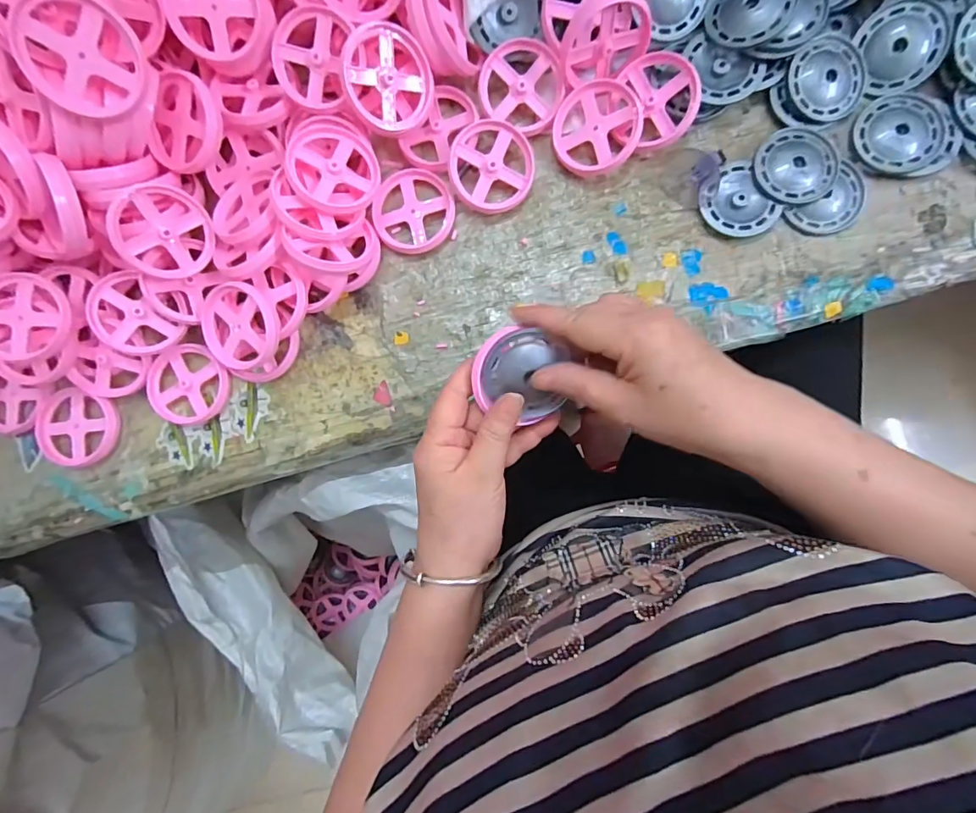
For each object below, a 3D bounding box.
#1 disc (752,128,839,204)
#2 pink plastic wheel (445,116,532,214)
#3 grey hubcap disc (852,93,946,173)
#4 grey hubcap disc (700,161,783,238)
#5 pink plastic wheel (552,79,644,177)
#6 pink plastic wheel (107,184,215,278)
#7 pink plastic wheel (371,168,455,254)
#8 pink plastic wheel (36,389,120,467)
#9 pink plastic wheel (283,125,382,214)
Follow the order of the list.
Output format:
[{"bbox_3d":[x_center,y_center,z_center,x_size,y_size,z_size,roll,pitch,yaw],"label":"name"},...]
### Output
[{"bbox_3d":[0.223,-0.174,0.342,0.056,0.008,0.054,0,88,5],"label":"disc"},{"bbox_3d":[0.003,-0.181,0.359,0.062,0.015,0.065,0,88,5],"label":"pink plastic wheel"},{"bbox_3d":[0.293,-0.194,0.338,0.053,0.009,0.055,0,88,5],"label":"grey hubcap disc"},{"bbox_3d":[0.182,-0.149,0.346,0.046,0.008,0.054,-33,85,3],"label":"grey hubcap disc"},{"bbox_3d":[0.080,-0.209,0.350,0.061,0.019,0.065,0,95,4],"label":"pink plastic wheel"},{"bbox_3d":[-0.235,-0.126,0.344,0.010,0.062,0.063,26,108,42],"label":"pink plastic wheel"},{"bbox_3d":[-0.058,-0.153,0.372,0.063,0.011,0.063,0,88,5],"label":"pink plastic wheel"},{"bbox_3d":[-0.338,0.017,0.393,0.067,0.011,0.063,0,88,5],"label":"pink plastic wheel"},{"bbox_3d":[-0.113,-0.172,0.345,0.066,0.013,0.063,3,82,-24],"label":"pink plastic wheel"}]

